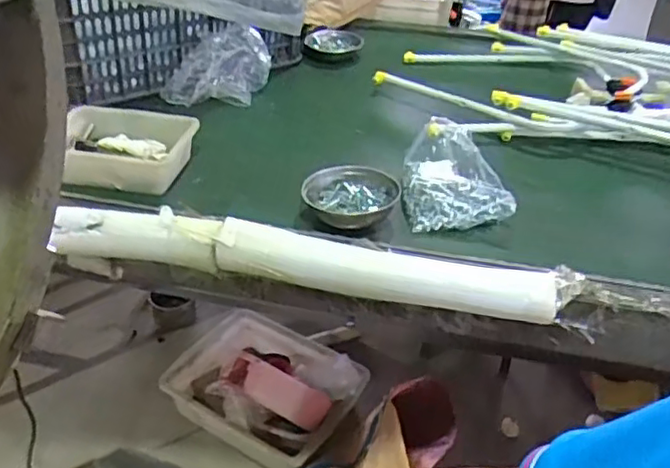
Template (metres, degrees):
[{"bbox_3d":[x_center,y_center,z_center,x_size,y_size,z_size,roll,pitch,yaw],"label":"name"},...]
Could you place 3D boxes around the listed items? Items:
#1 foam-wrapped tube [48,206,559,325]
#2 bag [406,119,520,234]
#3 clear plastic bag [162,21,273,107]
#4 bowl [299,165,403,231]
[{"bbox_3d":[-0.036,0.036,0.918,0.714,0.064,0.086,7,36,8],"label":"foam-wrapped tube"},{"bbox_3d":[0.175,-0.109,1.096,0.163,0.062,0.291,-6,36,-10],"label":"bag"},{"bbox_3d":[-0.238,-0.335,1.312,0.234,0.160,0.082,-16,39,-23],"label":"clear plastic bag"},{"bbox_3d":[0.025,-0.058,1.007,0.150,0.045,0.144,7,36,7],"label":"bowl"}]

